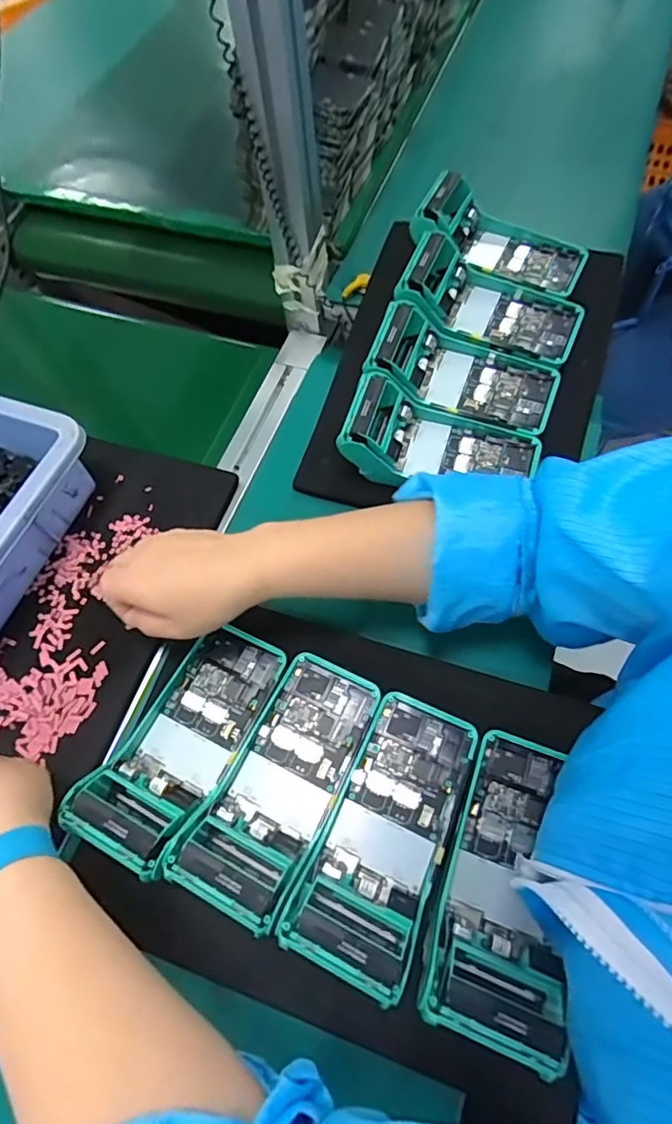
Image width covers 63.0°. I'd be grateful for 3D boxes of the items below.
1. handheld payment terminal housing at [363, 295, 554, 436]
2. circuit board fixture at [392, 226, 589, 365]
[{"bbox_3d":[0.117,-0.174,0.520,0.172,0.061,0.075,21,68,-3],"label":"handheld payment terminal housing"},{"bbox_3d":[0.148,-0.247,0.537,0.170,0.058,0.082,26,69,0],"label":"circuit board fixture"}]

